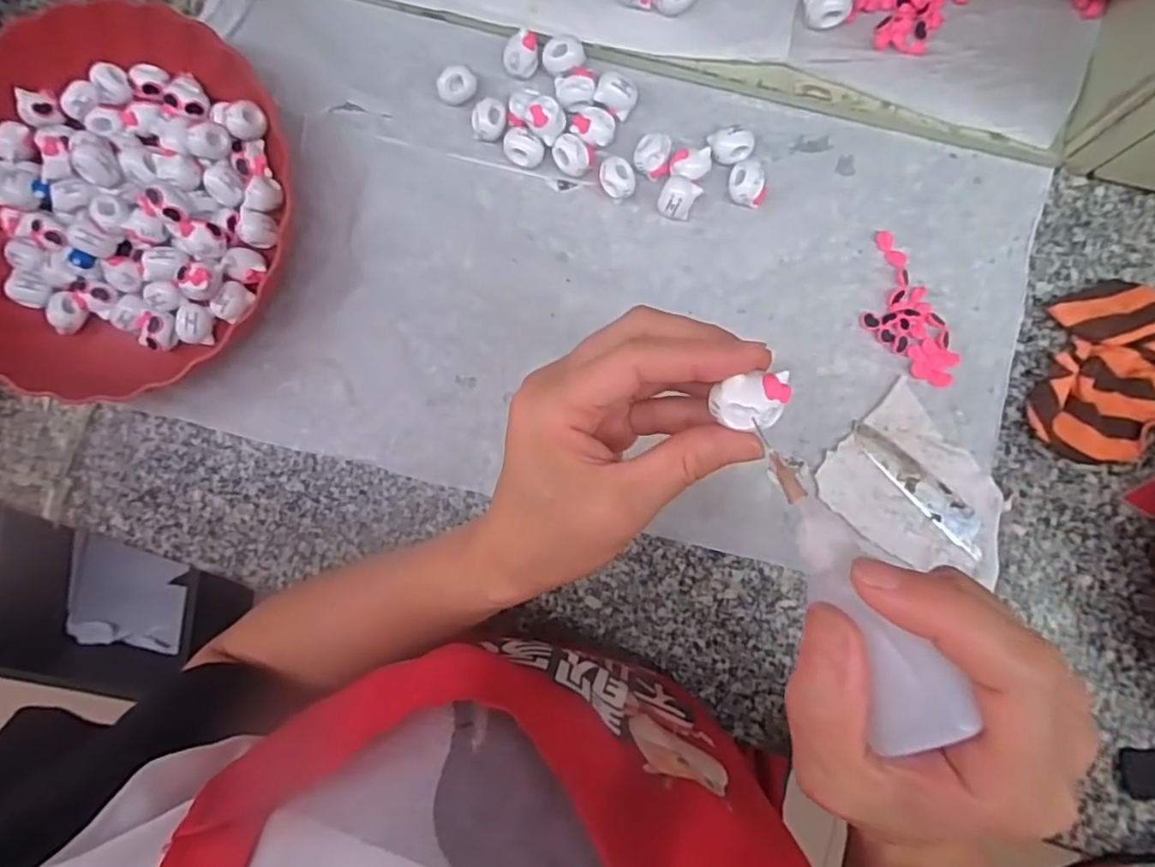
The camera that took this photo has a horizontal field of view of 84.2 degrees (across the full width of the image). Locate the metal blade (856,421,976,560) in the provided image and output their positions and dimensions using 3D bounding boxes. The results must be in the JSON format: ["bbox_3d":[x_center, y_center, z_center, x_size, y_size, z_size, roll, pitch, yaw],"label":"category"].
[{"bbox_3d":[0.208,0.032,0.386,0.021,0.004,0.101,-45,86,2],"label":"metal blade"}]

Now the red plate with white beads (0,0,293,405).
[{"bbox_3d":[-0.304,-0.153,0.413,0.236,0.048,0.229,0,88,5],"label":"red plate with white beads"}]

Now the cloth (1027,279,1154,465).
[{"bbox_3d":[0.324,-0.033,0.366,0.098,0.031,0.101,12,90,5],"label":"cloth"}]

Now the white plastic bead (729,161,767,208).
[{"bbox_3d":[0.106,-0.153,0.395,0.024,0.018,0.025,0,88,5],"label":"white plastic bead"}]

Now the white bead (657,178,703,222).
[{"bbox_3d":[0.063,-0.145,0.395,0.024,0.021,0.019,13,90,5],"label":"white bead"}]

